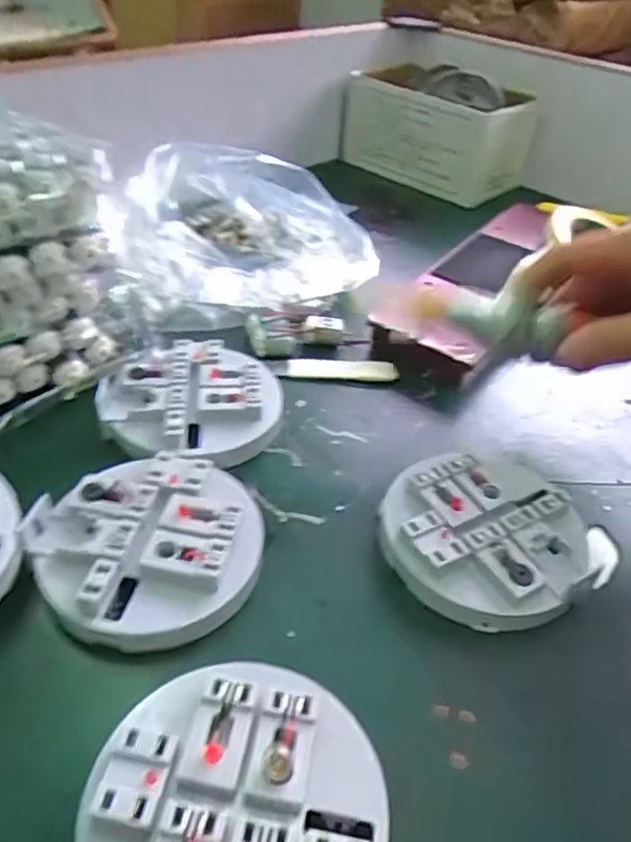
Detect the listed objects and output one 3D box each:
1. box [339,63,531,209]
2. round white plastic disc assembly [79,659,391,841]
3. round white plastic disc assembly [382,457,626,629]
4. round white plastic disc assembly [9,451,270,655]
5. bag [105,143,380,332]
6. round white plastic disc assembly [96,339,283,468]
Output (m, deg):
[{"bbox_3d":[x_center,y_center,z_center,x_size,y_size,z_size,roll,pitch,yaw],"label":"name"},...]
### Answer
[{"bbox_3d":[0.134,-0.335,0.724,0.202,0.097,0.130,34,47,28],"label":"box"},{"bbox_3d":[-0.026,0.127,0.216,0.096,0.023,0.090,3,42,-3],"label":"round white plastic disc assembly"},{"bbox_3d":[0.094,0.058,0.328,0.113,0.025,0.098,-16,46,-31],"label":"round white plastic disc assembly"},{"bbox_3d":[-0.078,0.060,0.304,0.103,0.025,0.095,8,38,-6],"label":"round white plastic disc assembly"},{"bbox_3d":[-0.054,-0.148,0.503,0.192,0.071,0.157,-1,41,-8],"label":"bag"},{"bbox_3d":[-0.074,-0.012,0.384,0.102,0.023,0.096,8,38,-6],"label":"round white plastic disc assembly"}]

